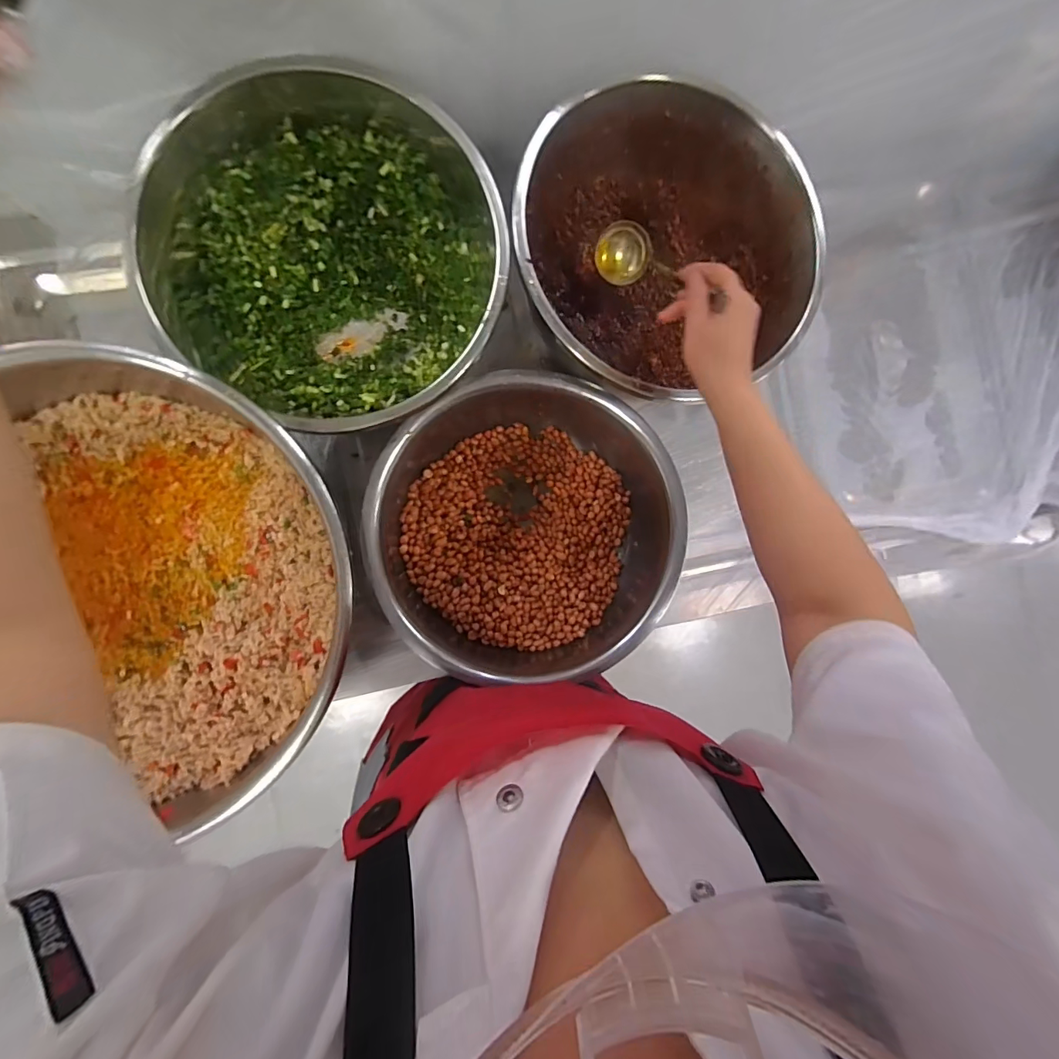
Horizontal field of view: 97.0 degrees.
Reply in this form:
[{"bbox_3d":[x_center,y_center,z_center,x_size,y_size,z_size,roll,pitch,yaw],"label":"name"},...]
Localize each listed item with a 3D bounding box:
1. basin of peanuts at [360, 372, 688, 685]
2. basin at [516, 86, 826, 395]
[{"bbox_3d":[-0.008,-0.003,0.573,0.337,0.129,0.333,0,88,-6],"label":"basin of peanuts"},{"bbox_3d":[0.177,-0.324,0.567,0.272,0.124,0.310,-25,91,-6],"label":"basin"}]

